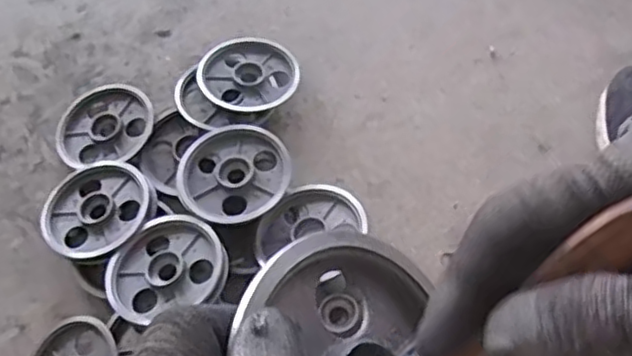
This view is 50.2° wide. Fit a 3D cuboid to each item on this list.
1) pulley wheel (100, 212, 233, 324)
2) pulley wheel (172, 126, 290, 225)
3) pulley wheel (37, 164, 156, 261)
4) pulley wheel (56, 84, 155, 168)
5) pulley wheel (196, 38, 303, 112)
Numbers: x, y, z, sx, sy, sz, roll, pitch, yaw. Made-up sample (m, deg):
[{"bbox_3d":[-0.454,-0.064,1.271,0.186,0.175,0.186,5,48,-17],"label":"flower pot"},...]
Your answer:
[{"bbox_3d":[-0.158,0.088,0.704,0.126,0.034,0.112,-14,64,-3],"label":"pulley wheel"},{"bbox_3d":[-0.093,-0.006,0.759,0.124,0.016,0.120,-1,62,2],"label":"pulley wheel"},{"bbox_3d":[-0.250,0.037,0.776,0.126,0.041,0.123,38,70,20],"label":"pulley wheel"},{"bbox_3d":[-0.262,-0.069,0.840,0.121,0.021,0.117,-1,62,2],"label":"pulley wheel"},{"bbox_3d":[-0.086,-0.127,0.852,0.119,0.038,0.115,-1,62,2],"label":"pulley wheel"}]

